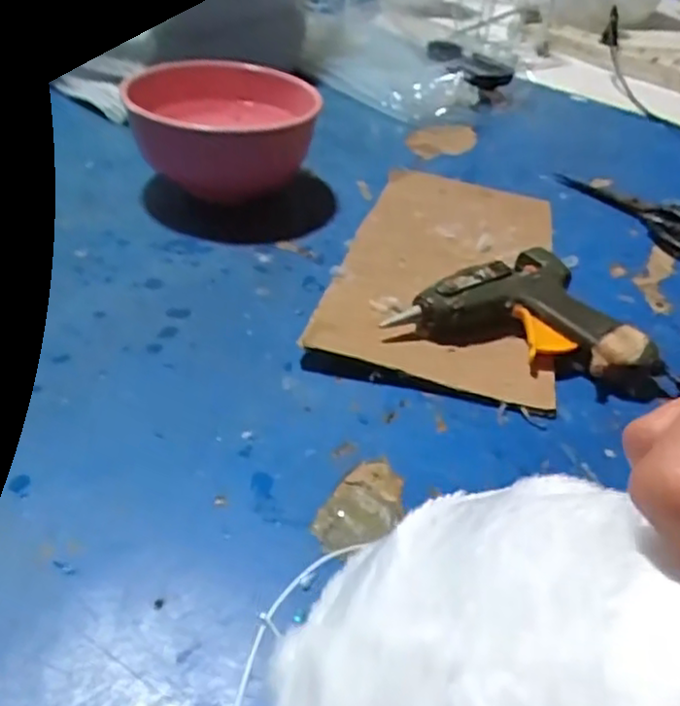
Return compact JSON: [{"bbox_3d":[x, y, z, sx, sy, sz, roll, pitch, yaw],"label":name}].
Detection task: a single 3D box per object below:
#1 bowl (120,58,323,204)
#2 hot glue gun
[{"bbox_3d":[-0.089,-0.172,0.547,0.130,0.081,0.128,4,38,-3],"label":"bowl"},{"bbox_3d":[0.117,-0.030,0.424,0.155,0.035,0.086,15,39,10],"label":"hot glue gun"}]

